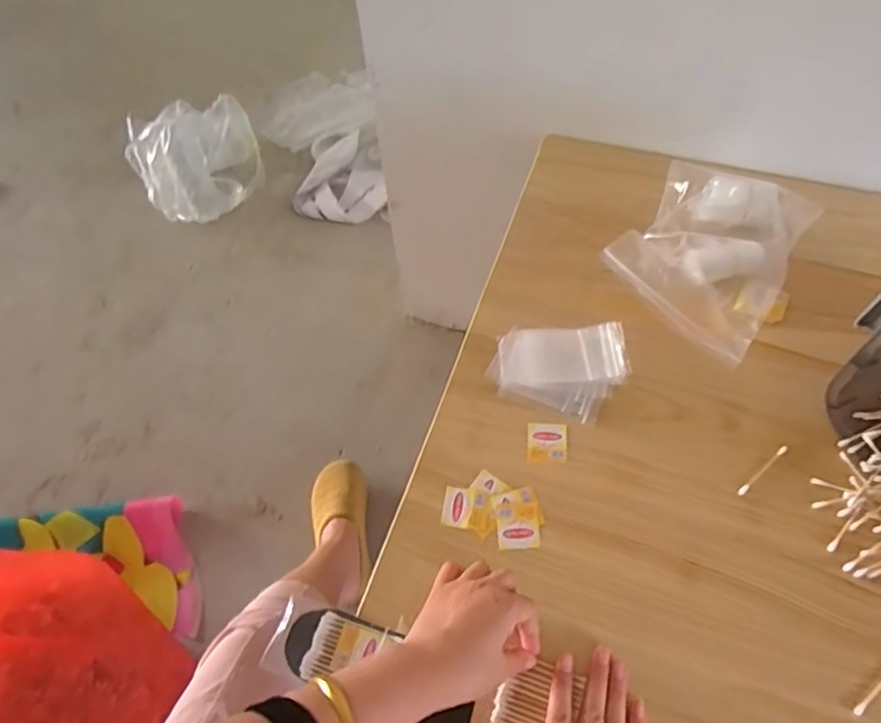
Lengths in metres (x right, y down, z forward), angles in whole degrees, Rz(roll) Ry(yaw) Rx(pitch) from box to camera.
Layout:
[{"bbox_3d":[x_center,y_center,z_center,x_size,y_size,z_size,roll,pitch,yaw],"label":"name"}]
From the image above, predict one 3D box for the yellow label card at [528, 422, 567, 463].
[{"bbox_3d":[0.110,0.083,0.625,0.040,0.004,0.042,3,58,5],"label":"yellow label card"}]

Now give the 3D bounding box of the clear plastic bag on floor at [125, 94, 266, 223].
[{"bbox_3d":[-0.595,-0.487,1.479,0.308,0.197,0.228,-21,59,-10],"label":"clear plastic bag on floor"}]

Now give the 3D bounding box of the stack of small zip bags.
[{"bbox_3d":[0.126,0.006,0.655,0.139,0.013,0.109,6,58,7],"label":"stack of small zip bags"}]

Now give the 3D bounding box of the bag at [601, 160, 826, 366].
[{"bbox_3d":[0.316,-0.141,0.710,0.180,0.049,0.253,31,64,20],"label":"bag"}]

